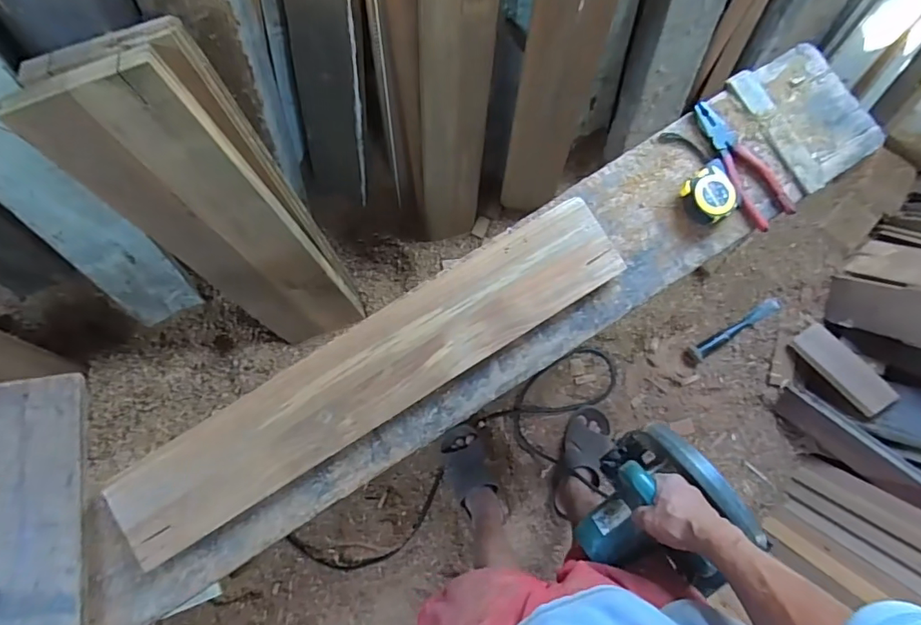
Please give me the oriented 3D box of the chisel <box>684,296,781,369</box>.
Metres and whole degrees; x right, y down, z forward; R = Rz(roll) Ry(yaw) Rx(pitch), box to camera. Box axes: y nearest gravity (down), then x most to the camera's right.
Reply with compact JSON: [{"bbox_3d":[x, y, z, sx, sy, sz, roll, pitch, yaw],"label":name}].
[{"bbox_3d":[0.676,0.047,1.268,0.264,0.039,0.046,-36,88,-2],"label":"chisel"}]

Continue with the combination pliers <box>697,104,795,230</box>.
[{"bbox_3d":[0.385,-0.207,0.699,0.063,0.014,0.195,-32,87,-2],"label":"combination pliers"}]

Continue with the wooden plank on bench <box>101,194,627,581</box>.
[{"bbox_3d":[-0.108,0.071,0.638,0.673,0.028,0.126,-32,84,-5],"label":"wooden plank on bench"}]

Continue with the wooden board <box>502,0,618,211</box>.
[{"bbox_3d":[0.164,-0.377,0.915,0.123,0.622,0.030,5,69,2],"label":"wooden board"}]

